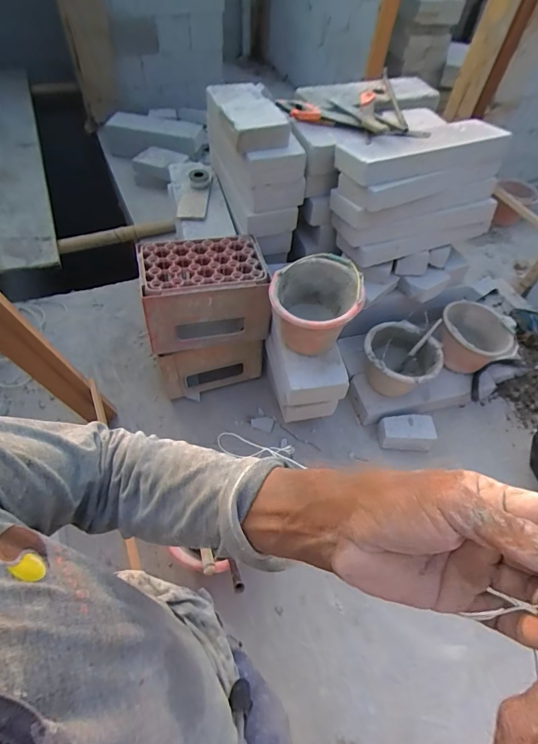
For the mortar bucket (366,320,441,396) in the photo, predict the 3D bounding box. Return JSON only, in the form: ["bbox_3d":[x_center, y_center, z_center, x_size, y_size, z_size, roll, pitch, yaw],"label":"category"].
[{"bbox_3d":[0.520,-0.032,1.677,0.314,0.195,0.301,2,55,-3],"label":"mortar bucket"}]

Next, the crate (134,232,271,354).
[{"bbox_3d":[-0.234,-0.285,1.514,0.430,0.289,0.298,-11,56,-12],"label":"crate"}]

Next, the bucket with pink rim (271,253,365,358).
[{"bbox_3d":[0.149,-0.213,1.379,0.277,0.223,0.307,11,55,3],"label":"bucket with pink rim"}]

